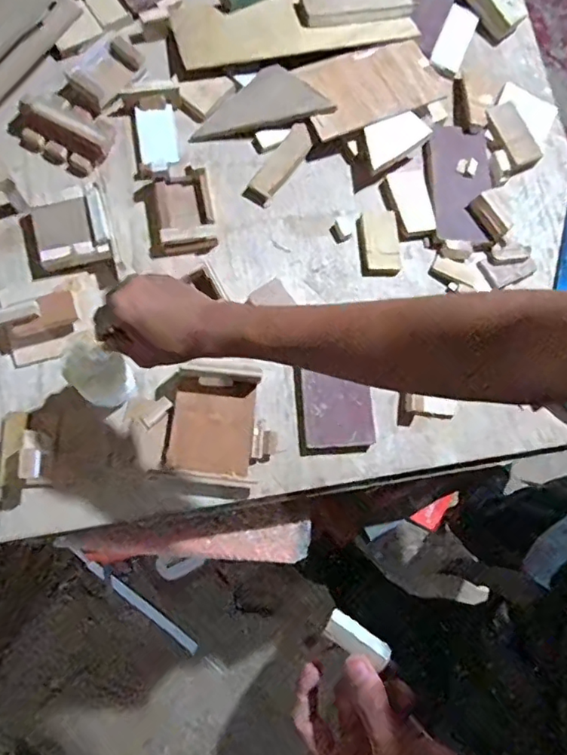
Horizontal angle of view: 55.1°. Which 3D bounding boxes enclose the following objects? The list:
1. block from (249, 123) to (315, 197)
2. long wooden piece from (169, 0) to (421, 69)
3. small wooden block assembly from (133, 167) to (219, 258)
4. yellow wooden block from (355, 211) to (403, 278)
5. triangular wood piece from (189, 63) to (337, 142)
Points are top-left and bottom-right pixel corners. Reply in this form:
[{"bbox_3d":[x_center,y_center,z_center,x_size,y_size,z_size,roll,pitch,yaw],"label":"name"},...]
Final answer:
[{"bbox_3d":[-0.001,-0.312,0.786,0.037,0.019,0.119,37,76,4],"label":"block"},{"bbox_3d":[0.018,-0.538,0.826,0.360,0.034,0.141,-11,78,-8],"label":"long wooden piece"},{"bbox_3d":[-0.144,-0.221,0.732,0.096,0.032,0.113,-9,78,-8],"label":"small wooden block assembly"},{"bbox_3d":[0.136,-0.194,0.772,0.058,0.017,0.100,-1,77,-6],"label":"yellow wooden block"},{"bbox_3d":[-0.035,-0.402,0.794,0.196,0.025,0.085,-10,78,-8],"label":"triangular wood piece"}]

